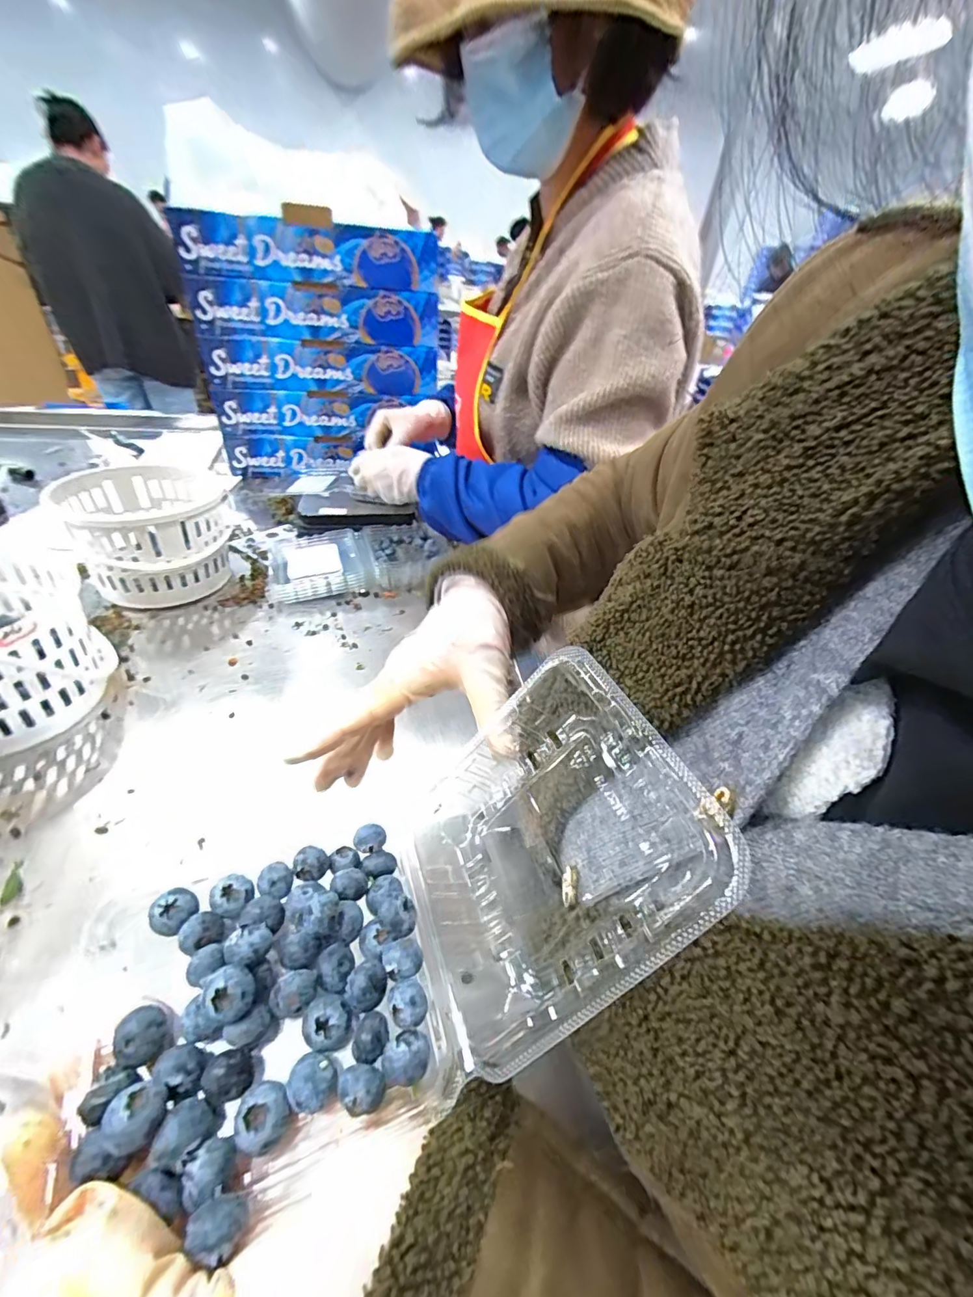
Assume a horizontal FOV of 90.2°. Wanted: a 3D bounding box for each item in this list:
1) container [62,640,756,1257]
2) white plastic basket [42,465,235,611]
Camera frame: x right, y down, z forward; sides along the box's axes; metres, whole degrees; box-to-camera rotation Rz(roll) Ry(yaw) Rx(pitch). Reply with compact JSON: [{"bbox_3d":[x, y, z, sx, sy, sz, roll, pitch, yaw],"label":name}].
[{"bbox_3d":[-0.029,0.096,0.192,0.227,0.070,0.123,-26,47,-9],"label":"container"},{"bbox_3d":[-0.414,-0.137,0.599,0.144,0.113,0.171,-25,49,-33],"label":"white plastic basket"}]

